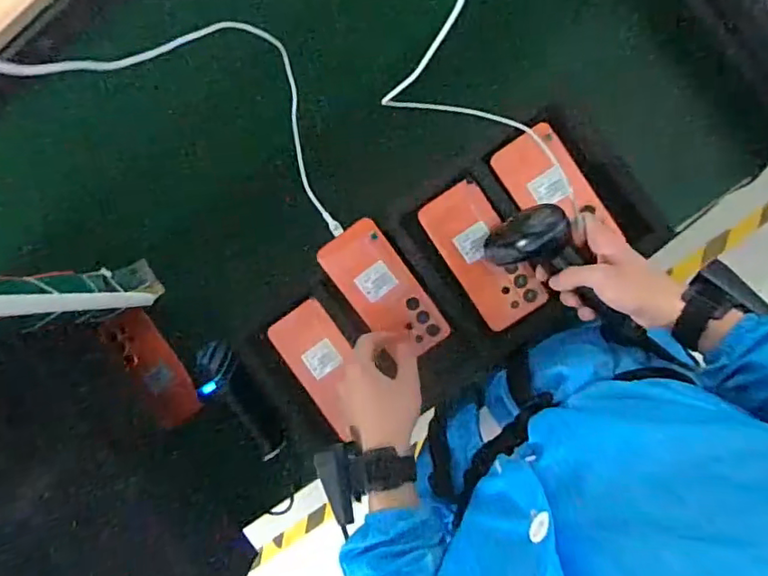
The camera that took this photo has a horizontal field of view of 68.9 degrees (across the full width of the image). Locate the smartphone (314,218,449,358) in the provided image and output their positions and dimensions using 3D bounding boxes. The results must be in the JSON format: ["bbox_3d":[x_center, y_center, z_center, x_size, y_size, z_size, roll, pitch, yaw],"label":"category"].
[{"bbox_3d":[0.000,0.006,0.668,0.080,0.016,0.171,-34,99,11],"label":"smartphone"}]

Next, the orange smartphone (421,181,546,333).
[{"bbox_3d":[0.115,-0.038,0.654,0.079,0.007,0.170,-33,89,7],"label":"orange smartphone"}]

